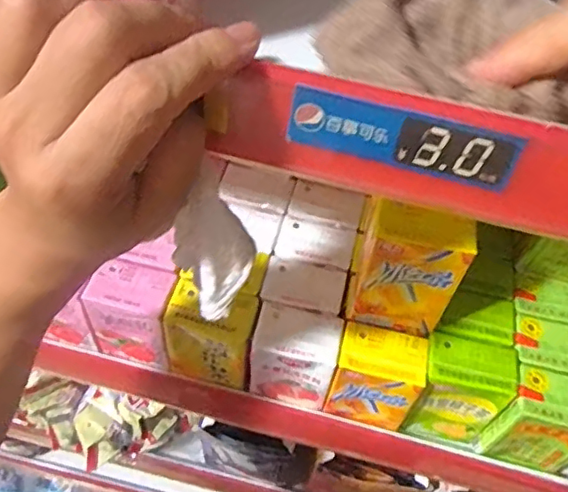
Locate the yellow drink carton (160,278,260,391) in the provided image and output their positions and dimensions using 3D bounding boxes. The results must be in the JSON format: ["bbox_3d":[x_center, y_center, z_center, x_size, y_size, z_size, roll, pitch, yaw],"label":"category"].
[{"bbox_3d":[-0.057,0.074,0.472,0.067,0.086,0.043,12,57,4],"label":"yellow drink carton"}]

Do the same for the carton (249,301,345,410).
[{"bbox_3d":[0.009,0.090,0.466,0.064,0.083,0.045,11,57,4],"label":"carton"}]

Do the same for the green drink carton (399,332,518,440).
[{"bbox_3d":[0.138,0.117,0.466,0.066,0.100,0.051,9,57,2],"label":"green drink carton"}]

